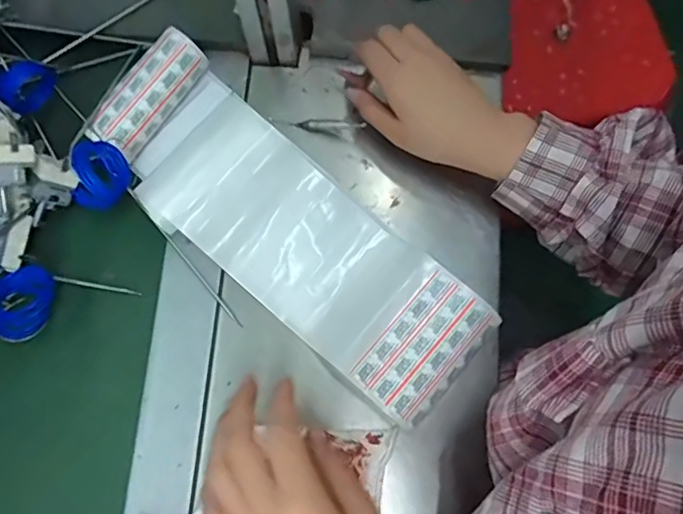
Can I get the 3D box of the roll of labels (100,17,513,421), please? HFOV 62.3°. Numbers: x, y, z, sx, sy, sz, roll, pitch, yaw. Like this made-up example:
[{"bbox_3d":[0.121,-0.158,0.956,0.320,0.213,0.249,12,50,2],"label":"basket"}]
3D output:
[{"bbox_3d":[-0.045,-0.027,0.442,0.345,0.038,0.116,41,78,9],"label":"roll of labels"}]

